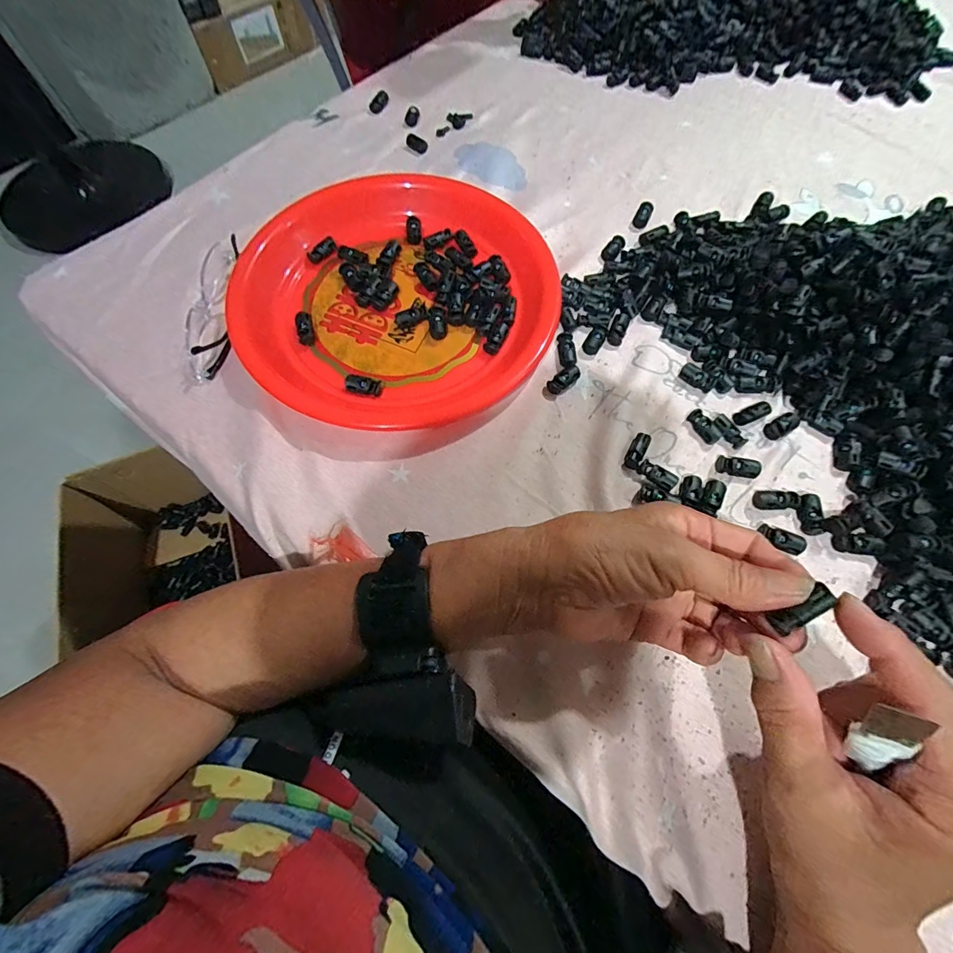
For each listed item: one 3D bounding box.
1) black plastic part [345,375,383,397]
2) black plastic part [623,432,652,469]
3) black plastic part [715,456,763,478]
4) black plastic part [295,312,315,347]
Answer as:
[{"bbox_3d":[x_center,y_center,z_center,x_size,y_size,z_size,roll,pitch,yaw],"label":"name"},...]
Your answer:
[{"bbox_3d":[-0.086,-0.070,0.338,0.028,0.007,0.011,10,67,-9],"label":"black plastic part"},{"bbox_3d":[0.117,-0.019,0.320,0.012,0.009,0.028,27,70,13],"label":"black plastic part"},{"bbox_3d":[0.186,-0.007,0.313,0.027,0.010,0.013,13,68,8],"label":"black plastic part"},{"bbox_3d":[-0.142,-0.123,0.366,0.012,0.007,0.034,-17,67,-5],"label":"black plastic part"}]

